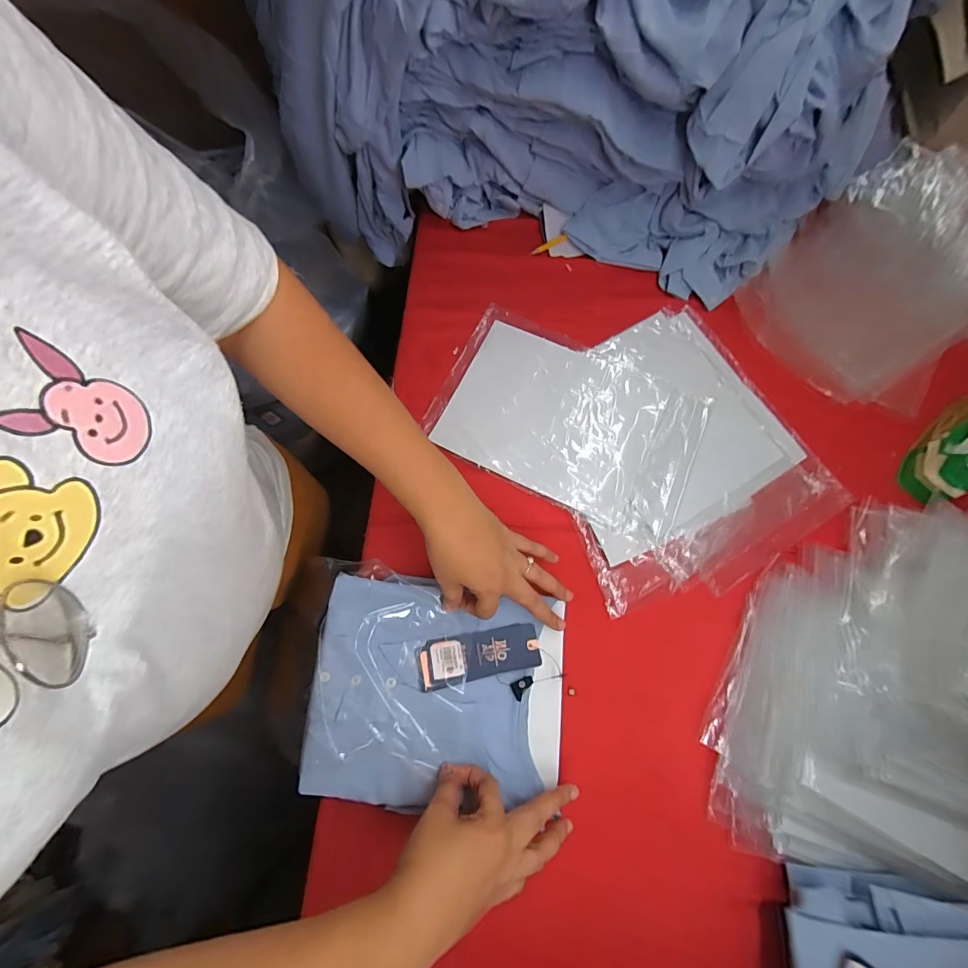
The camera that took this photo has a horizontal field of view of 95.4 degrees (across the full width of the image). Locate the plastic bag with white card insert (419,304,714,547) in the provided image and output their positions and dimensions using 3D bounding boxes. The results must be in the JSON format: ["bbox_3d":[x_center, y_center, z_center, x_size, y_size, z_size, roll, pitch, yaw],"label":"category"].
[{"bbox_3d":[0.108,-0.083,0.569,0.327,0.008,0.216,26,75,8],"label":"plastic bag with white card insert"}]

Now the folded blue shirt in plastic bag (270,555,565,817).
[{"bbox_3d":[-0.067,0.207,0.457,0.292,0.034,0.216,8,73,2],"label":"folded blue shirt in plastic bag"}]

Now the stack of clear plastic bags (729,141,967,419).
[{"bbox_3d":[0.574,-0.296,0.611,0.388,0.055,0.271,-41,77,-12],"label":"stack of clear plastic bags"}]

